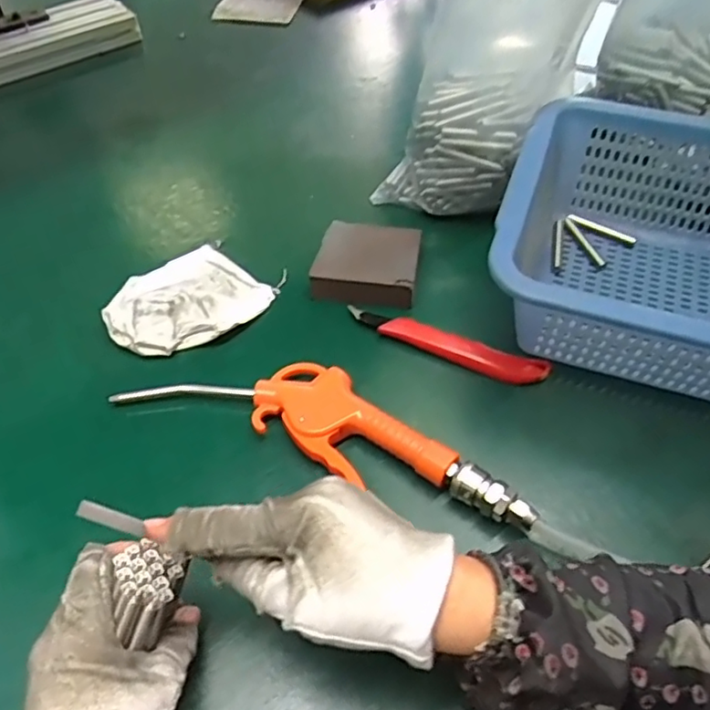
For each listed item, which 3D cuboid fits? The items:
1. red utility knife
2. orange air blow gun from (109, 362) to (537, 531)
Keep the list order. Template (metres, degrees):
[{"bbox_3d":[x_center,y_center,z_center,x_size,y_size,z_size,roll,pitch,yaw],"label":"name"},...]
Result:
[{"bbox_3d":[0.065,-0.007,0.448,0.150,0.018,0.019,17,55,17],"label":"red utility knife"},{"bbox_3d":[-0.019,0.043,0.405,0.273,0.025,0.070,15,54,15],"label":"orange air blow gun"}]

